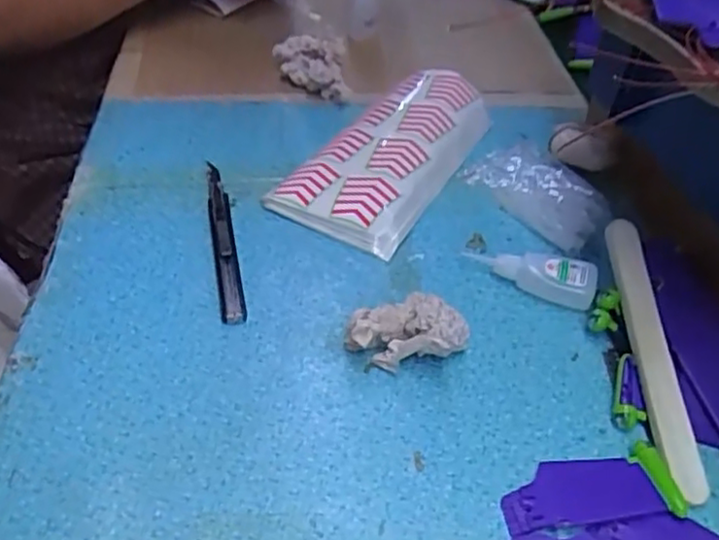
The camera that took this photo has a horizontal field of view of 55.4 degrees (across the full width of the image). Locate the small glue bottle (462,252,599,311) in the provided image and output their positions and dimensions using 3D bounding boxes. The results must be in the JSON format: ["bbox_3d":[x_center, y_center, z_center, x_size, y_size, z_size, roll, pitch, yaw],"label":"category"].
[{"bbox_3d":[0.115,-0.001,0.460,0.086,0.026,0.023,22,46,18],"label":"small glue bottle"}]

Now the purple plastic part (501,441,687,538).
[{"bbox_3d":[0.117,0.111,0.349,0.089,0.012,0.038,-3,44,-7],"label":"purple plastic part"}]

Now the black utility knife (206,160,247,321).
[{"bbox_3d":[-0.096,-0.025,0.479,0.016,0.011,0.156,-7,44,-12],"label":"black utility knife"}]

